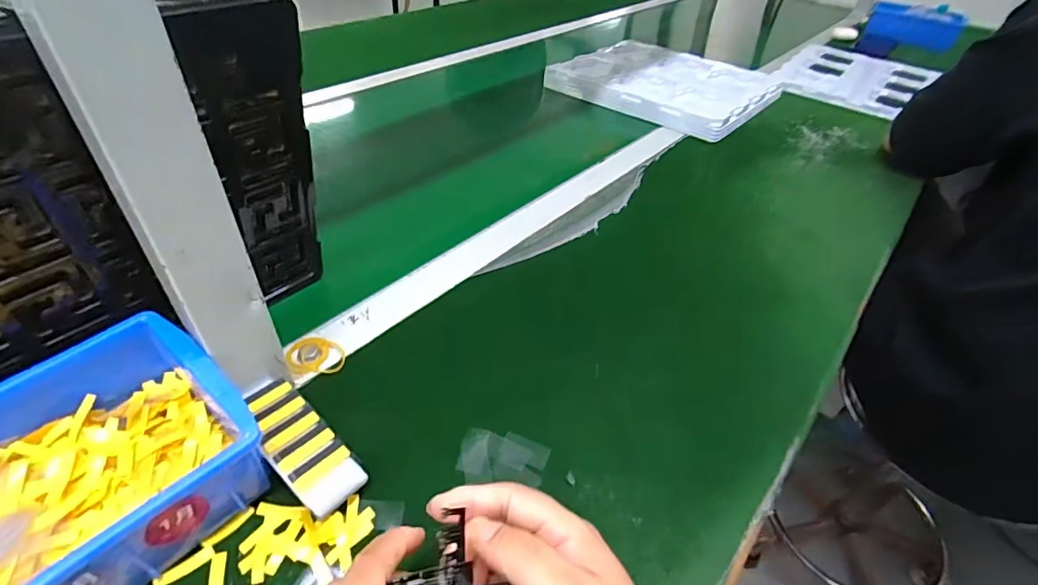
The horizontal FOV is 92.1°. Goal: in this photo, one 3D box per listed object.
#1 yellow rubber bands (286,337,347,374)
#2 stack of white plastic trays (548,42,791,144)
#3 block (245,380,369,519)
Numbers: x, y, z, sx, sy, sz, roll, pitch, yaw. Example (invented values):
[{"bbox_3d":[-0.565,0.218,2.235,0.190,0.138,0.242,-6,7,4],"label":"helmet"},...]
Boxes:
[{"bbox_3d":[-0.155,0.047,0.384,0.041,0.005,0.035,4,43,-1],"label":"yellow rubber bands"},{"bbox_3d":[0.250,-0.363,0.844,0.317,0.028,0.304,31,48,26],"label":"stack of white plastic trays"},{"bbox_3d":[-0.134,0.097,0.310,0.089,0.032,0.036,34,50,27],"label":"block"}]

